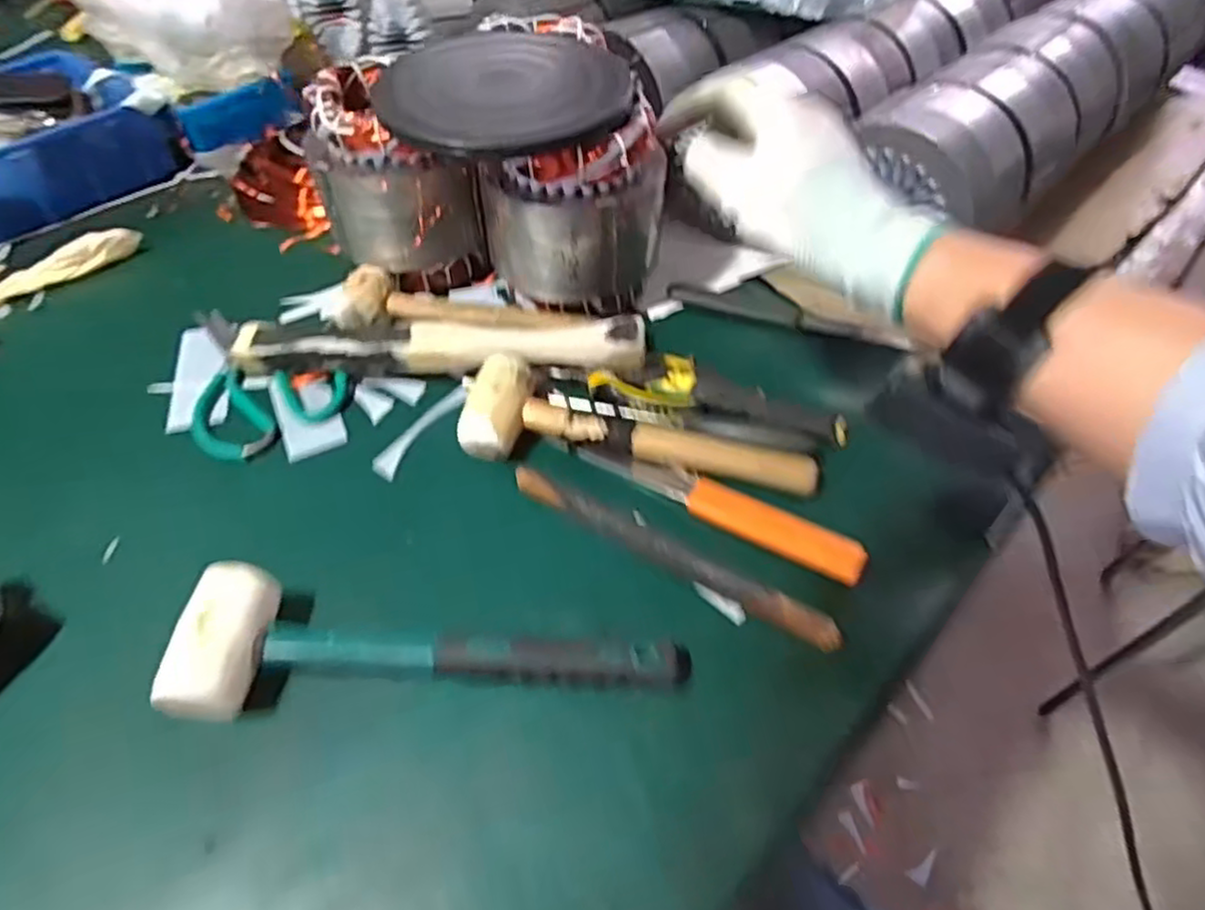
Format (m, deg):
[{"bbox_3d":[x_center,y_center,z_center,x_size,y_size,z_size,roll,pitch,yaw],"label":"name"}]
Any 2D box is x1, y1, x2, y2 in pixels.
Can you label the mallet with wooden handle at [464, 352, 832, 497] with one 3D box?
[{"bbox_3d":[0.026,-0.019,0.517,0.259,0.045,0.075,8,52,6],"label":"mallet with wooden handle"}]

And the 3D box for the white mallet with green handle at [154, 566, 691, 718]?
[{"bbox_3d":[-0.099,0.114,0.417,0.291,0.047,0.082,0,51,0],"label":"white mallet with green handle"}]

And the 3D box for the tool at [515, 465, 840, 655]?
[{"bbox_3d":[0.039,0.065,0.454,0.229,0.027,0.015,26,56,19],"label":"tool"}]

